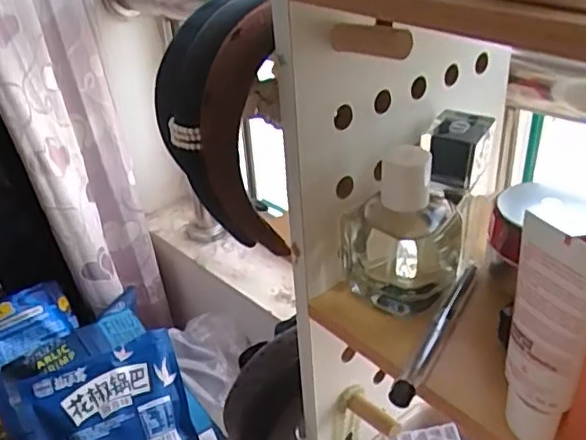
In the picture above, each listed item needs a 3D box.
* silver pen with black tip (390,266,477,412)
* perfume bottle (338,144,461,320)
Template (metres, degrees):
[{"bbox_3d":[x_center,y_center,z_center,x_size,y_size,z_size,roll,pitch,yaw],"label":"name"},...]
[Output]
[{"bbox_3d":[0.086,0.062,0.360,0.011,0.014,0.128,14,36,27],"label":"silver pen with black tip"},{"bbox_3d":[0.065,0.005,0.376,0.073,0.095,0.050,5,33,14],"label":"perfume bottle"}]

